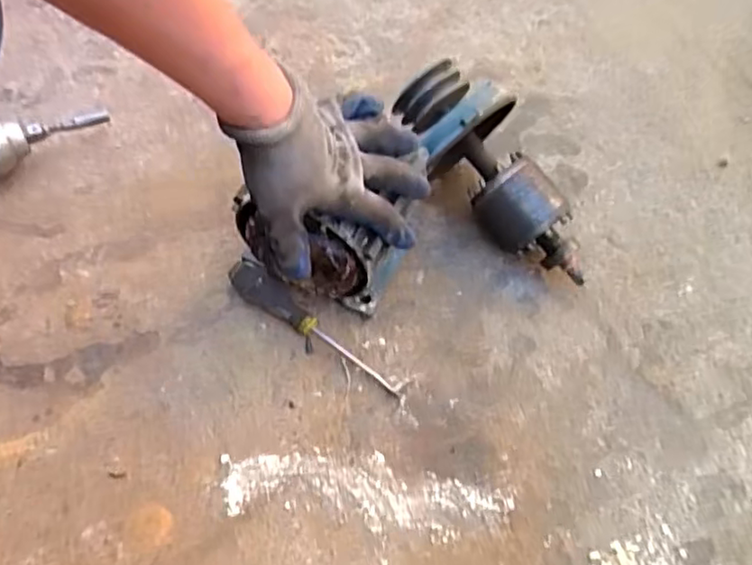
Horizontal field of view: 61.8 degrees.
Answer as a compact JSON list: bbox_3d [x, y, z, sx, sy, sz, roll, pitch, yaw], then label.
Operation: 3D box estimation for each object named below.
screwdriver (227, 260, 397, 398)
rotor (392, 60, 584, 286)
[{"bbox_3d":[-0.057,0.042,0.581,0.191,0.033,0.030,33,69,14],"label":"screwdriver"},{"bbox_3d":[0.110,-0.094,0.614,0.095,0.123,0.241,-37,90,-16],"label":"rotor"}]

